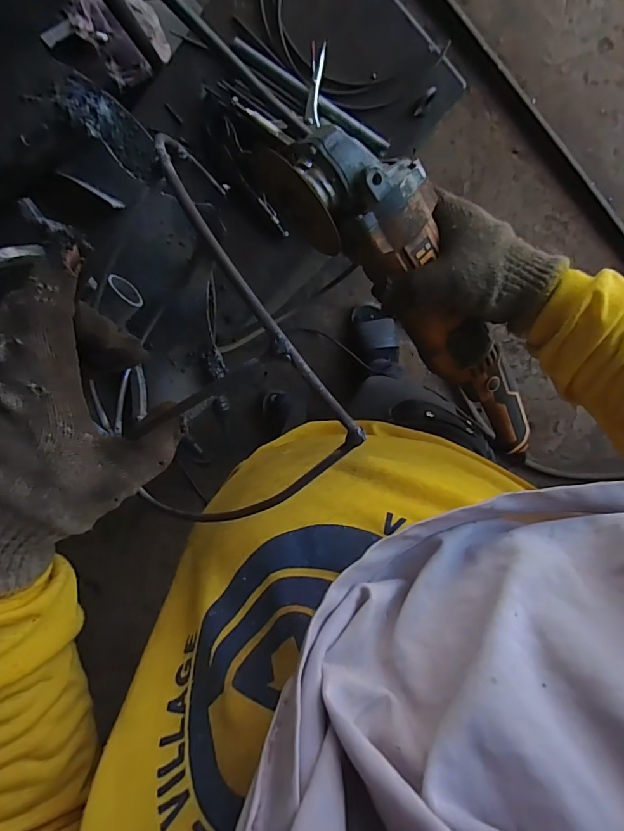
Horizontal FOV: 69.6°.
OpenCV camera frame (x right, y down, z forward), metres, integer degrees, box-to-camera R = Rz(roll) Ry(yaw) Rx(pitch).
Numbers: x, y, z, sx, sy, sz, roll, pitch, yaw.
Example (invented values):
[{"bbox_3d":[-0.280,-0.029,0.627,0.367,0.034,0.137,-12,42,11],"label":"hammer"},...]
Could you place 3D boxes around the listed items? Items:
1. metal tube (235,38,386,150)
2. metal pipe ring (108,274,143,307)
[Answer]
[{"bbox_3d":[-0.002,-0.428,0.601,0.240,0.019,0.022,35,105,-4],"label":"metal tube"},{"bbox_3d":[-0.152,-0.102,0.368,0.009,0.027,0.032,-37,98,13],"label":"metal pipe ring"}]

